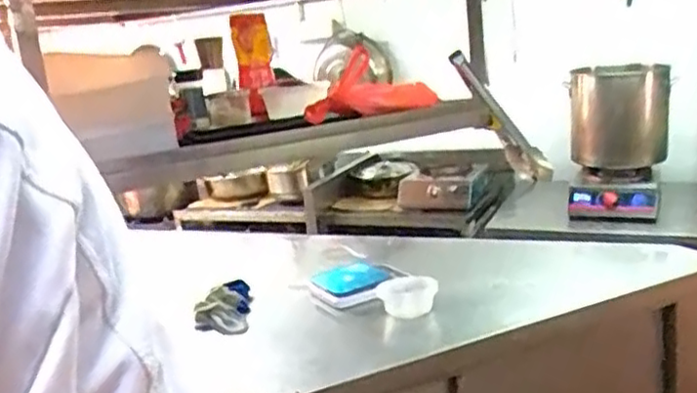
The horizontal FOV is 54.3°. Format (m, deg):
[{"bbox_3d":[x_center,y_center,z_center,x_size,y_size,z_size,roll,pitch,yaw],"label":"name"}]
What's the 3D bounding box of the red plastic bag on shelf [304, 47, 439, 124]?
[{"bbox_3d":[0.038,-0.201,1.203,0.223,0.110,0.099,-4,13,6],"label":"red plastic bag on shelf"}]

